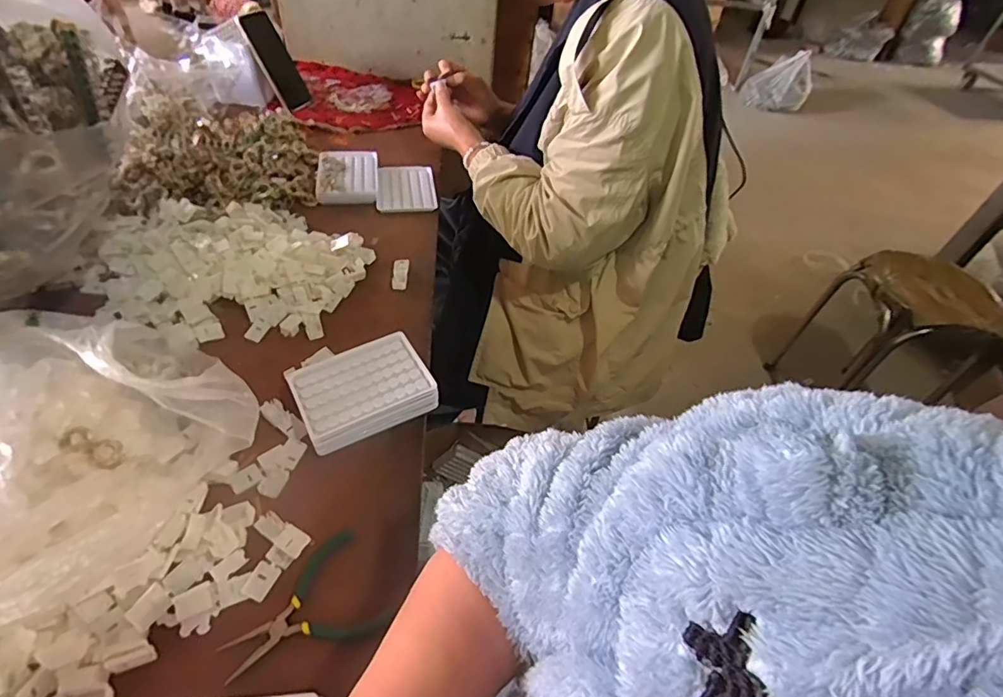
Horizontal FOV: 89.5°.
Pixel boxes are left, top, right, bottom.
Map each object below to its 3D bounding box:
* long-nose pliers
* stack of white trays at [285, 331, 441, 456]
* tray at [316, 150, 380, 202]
[{"bbox_3d":[-0.158,0.206,0.398,0.114,0.006,0.084,-23,53,-26],"label":"long-nose pliers"},{"bbox_3d":[-0.145,0.043,0.530,0.129,0.035,0.100,-22,53,-25],"label":"stack of white trays"},{"bbox_3d":[-0.248,-0.282,0.824,0.094,0.018,0.137,-5,48,-12],"label":"tray"}]

